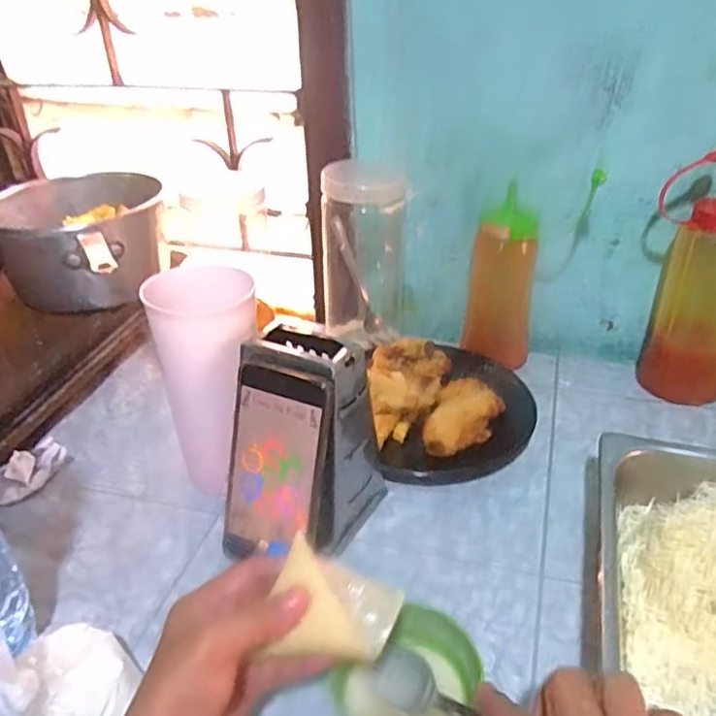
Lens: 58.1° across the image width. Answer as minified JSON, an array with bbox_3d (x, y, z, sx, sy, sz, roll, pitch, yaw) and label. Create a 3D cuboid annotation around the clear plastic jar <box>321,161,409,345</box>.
[{"bbox_3d":[0.009,-0.112,0.749,0.087,0.205,0.084,2,33,6],"label":"clear plastic jar"}]

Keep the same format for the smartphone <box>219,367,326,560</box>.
[{"bbox_3d":[-0.064,0.088,0.489,0.078,0.157,0.011,15,18,22],"label":"smartphone"}]

